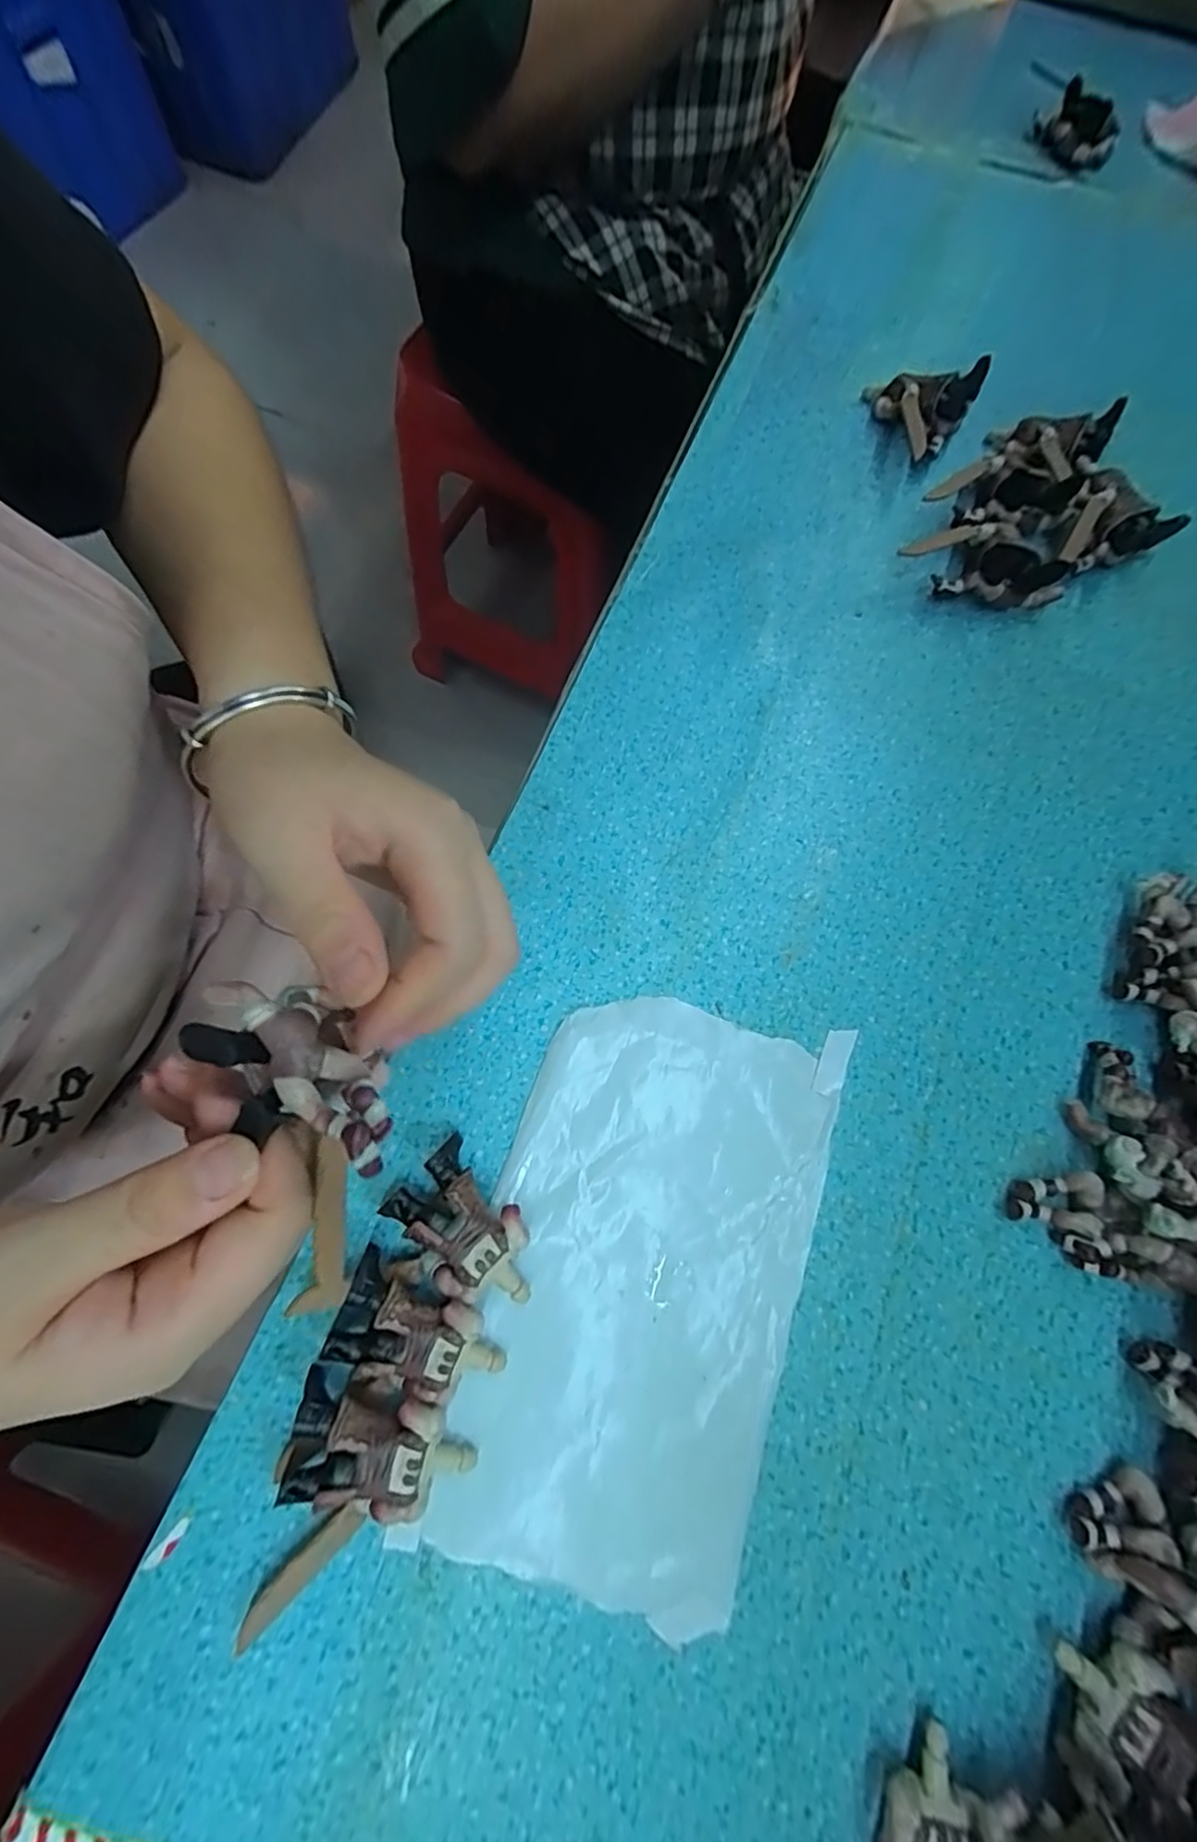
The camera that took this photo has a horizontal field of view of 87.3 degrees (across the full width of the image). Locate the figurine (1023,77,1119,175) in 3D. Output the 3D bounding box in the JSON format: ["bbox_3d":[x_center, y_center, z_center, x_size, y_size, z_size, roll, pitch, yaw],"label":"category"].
[{"bbox_3d":[0.328,-0.544,0.430,0.059,0.029,0.029,22,73,5],"label":"figurine"}]

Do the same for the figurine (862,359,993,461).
[{"bbox_3d":[0.184,-0.292,0.351,0.045,0.030,0.054,-24,75,-9],"label":"figurine"}]

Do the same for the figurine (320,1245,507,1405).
[{"bbox_3d":[-0.062,0.143,0.215,0.057,0.022,0.035,30,74,7],"label":"figurine"}]

